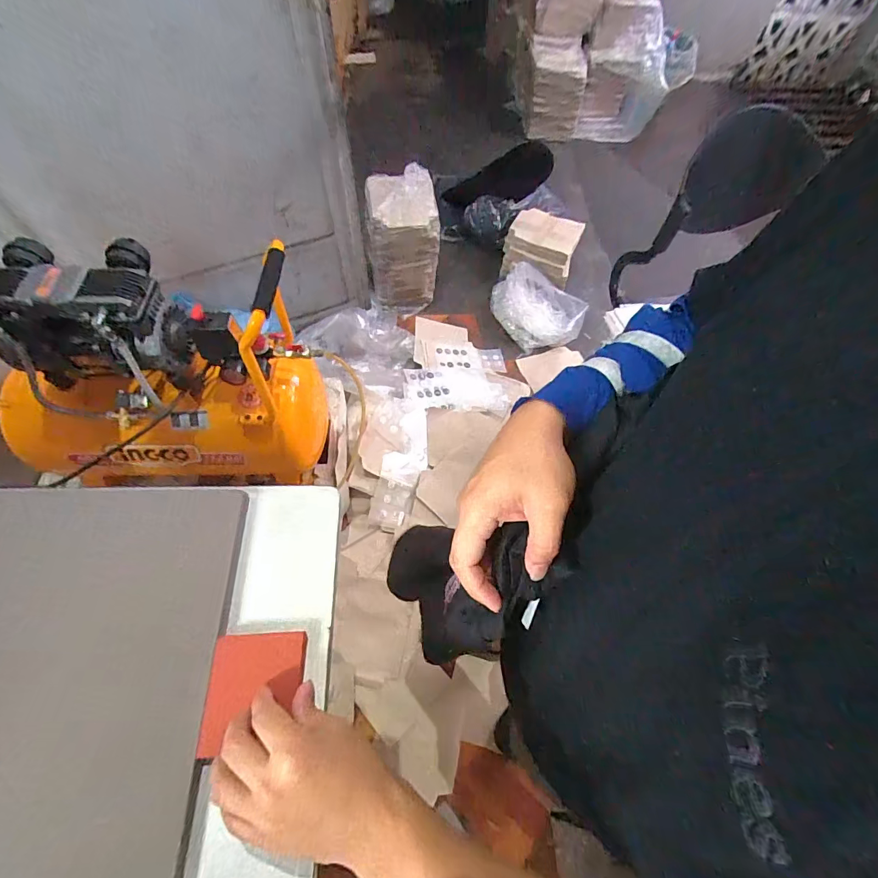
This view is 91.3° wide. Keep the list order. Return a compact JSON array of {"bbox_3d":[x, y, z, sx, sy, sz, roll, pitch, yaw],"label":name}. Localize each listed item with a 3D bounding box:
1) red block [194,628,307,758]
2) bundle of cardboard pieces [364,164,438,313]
[{"bbox_3d":[-0.163,0.219,0.378,0.083,0.013,0.088,-2,62,-4],"label":"red block"},{"bbox_3d":[-0.130,-0.748,1.648,0.241,0.438,0.264,1,62,-2],"label":"bundle of cardboard pieces"}]

